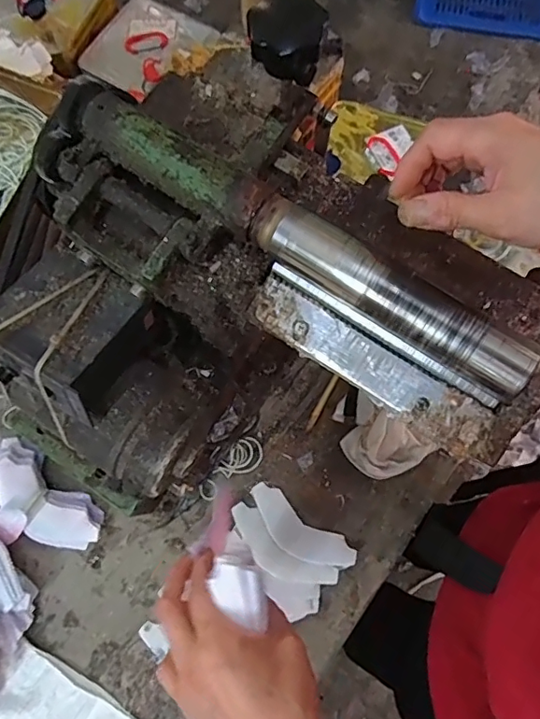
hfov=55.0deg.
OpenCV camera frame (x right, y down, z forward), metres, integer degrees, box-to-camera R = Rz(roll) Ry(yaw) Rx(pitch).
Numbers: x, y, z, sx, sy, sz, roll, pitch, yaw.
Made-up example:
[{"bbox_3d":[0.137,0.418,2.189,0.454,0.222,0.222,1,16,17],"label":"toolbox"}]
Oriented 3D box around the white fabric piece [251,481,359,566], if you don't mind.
[{"bbox_3d":[0.027,0.166,0.502,0.113,0.005,0.040,33,77,15],"label":"white fabric piece"}]

